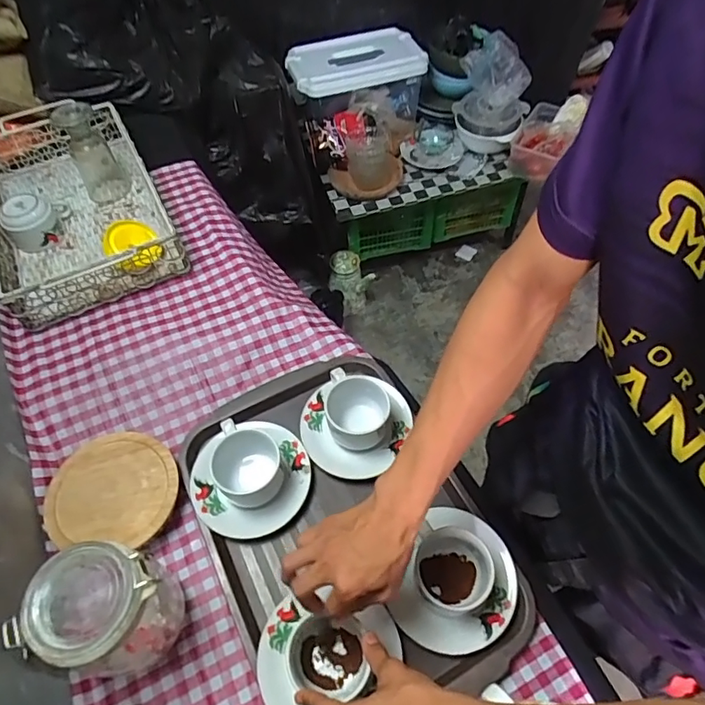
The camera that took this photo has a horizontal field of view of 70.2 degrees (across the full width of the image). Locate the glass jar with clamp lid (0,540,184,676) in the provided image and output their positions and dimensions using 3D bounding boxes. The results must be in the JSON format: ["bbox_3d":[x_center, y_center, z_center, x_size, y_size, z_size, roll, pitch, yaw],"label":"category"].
[{"bbox_3d":[-0.233,0.251,0.490,0.093,0.147,0.094,16,58,12],"label":"glass jar with clamp lid"}]

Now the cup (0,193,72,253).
[{"bbox_3d":[-0.518,-0.219,0.822,0.093,0.070,0.068,-28,60,-16],"label":"cup"}]

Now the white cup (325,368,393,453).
[{"bbox_3d":[0.008,0.074,0.668,0.087,0.058,0.104,-2,56,0],"label":"white cup"}]

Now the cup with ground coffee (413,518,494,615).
[{"bbox_3d":[0.111,0.241,0.555,0.080,0.062,0.078,-1,56,1],"label":"cup with ground coffee"}]

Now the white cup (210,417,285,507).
[{"bbox_3d":[-0.134,0.136,0.630,0.082,0.059,0.104,-14,57,-8],"label":"white cup"}]

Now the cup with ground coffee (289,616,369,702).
[{"bbox_3d":[-0.025,0.305,0.505,0.073,0.048,0.062,2,55,3],"label":"cup with ground coffee"}]

